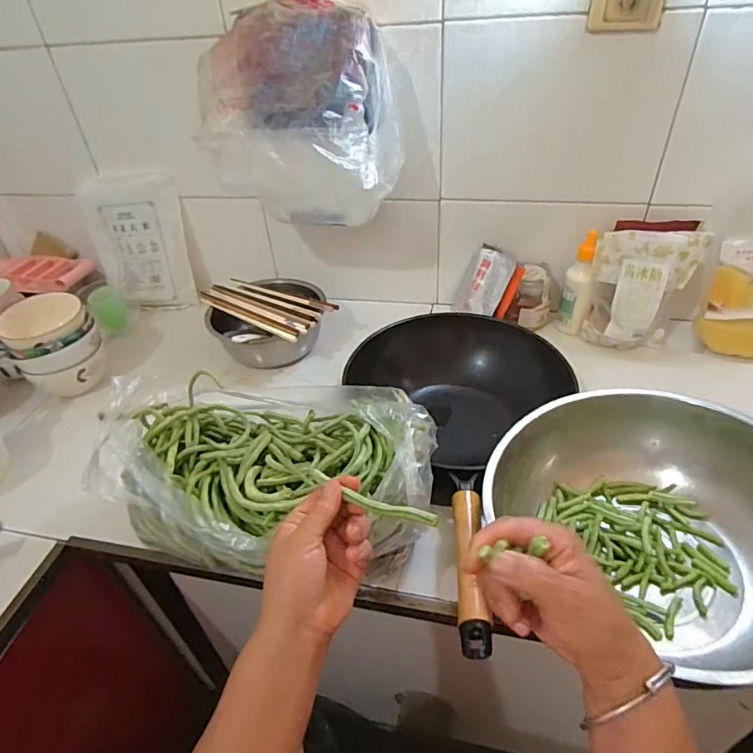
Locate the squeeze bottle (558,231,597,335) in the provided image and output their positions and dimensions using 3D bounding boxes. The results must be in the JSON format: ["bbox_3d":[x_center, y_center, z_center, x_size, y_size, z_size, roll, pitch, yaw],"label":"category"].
[{"bbox_3d":[0.335,-0.150,0.824,0.045,0.168,0.037,11,42,18],"label":"squeeze bottle"}]

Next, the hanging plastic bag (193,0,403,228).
[{"bbox_3d":[-0.102,-0.346,0.689,0.246,0.261,0.145,4,41,10],"label":"hanging plastic bag"}]

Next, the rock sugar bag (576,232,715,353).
[{"bbox_3d":[0.411,-0.133,0.778,0.136,0.186,0.066,18,45,25],"label":"rock sugar bag"}]

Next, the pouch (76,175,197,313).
[{"bbox_3d":[-0.485,-0.270,0.995,0.205,0.264,0.049,0,16,2],"label":"pouch"}]

